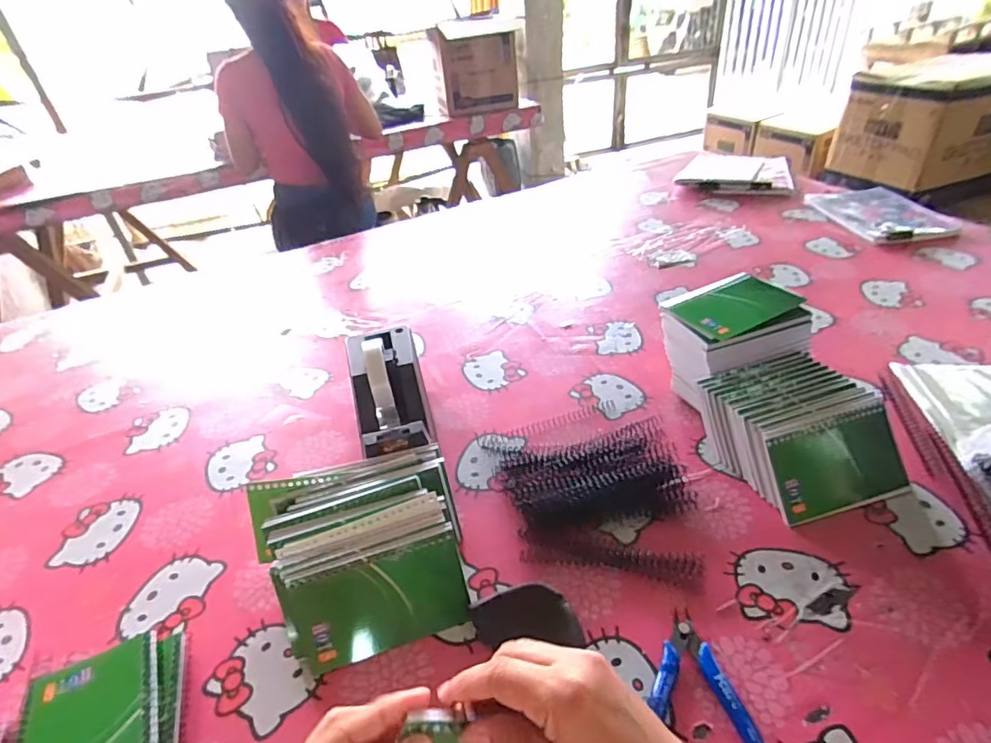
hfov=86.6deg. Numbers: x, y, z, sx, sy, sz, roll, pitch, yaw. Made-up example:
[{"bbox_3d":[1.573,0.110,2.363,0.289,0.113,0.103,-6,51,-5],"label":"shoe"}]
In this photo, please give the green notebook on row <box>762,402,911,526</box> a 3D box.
[{"bbox_3d":[0.317,0.083,0.487,0.130,0.009,0.082,-13,76,-9],"label":"green notebook on row"}]

